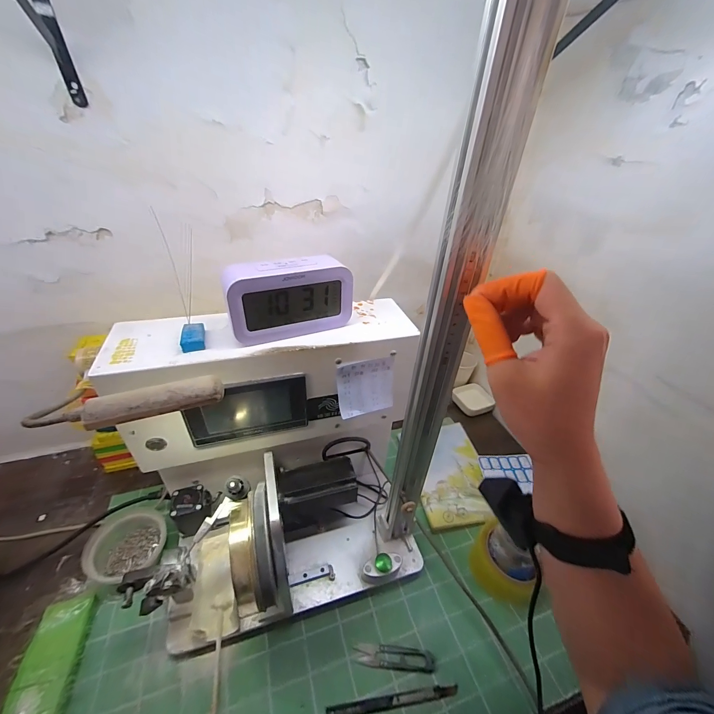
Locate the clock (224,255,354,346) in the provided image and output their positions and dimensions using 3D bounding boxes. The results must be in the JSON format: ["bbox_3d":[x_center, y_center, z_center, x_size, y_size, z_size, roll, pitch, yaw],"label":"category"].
[{"bbox_3d":[-0.075,-0.065,0.364,0.139,0.079,0.039,-13,39,-22],"label":"clock"}]

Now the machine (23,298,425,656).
[{"bbox_3d":[-0.091,0.146,0.419,0.333,0.330,0.234,-8,38,-17],"label":"machine"}]

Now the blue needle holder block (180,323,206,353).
[{"bbox_3d":[-0.178,-0.022,0.354,0.024,0.014,0.037,-11,39,-20],"label":"blue needle holder block"}]

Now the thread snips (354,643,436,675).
[{"bbox_3d":[0.048,0.379,0.412,0.099,0.010,0.023,6,36,3],"label":"thread snips"}]

